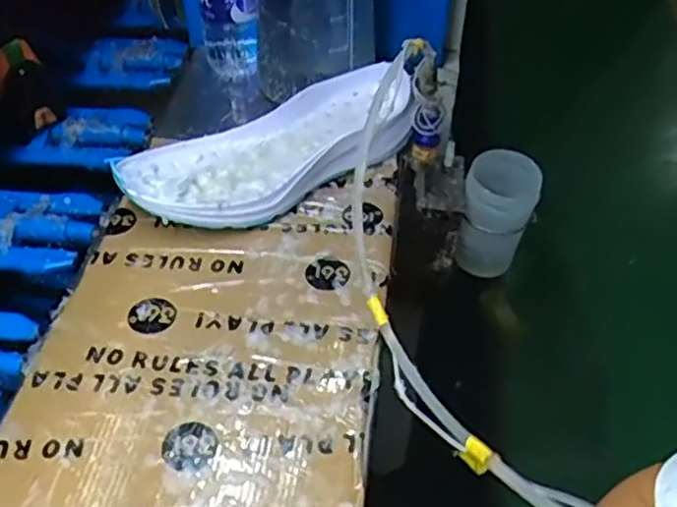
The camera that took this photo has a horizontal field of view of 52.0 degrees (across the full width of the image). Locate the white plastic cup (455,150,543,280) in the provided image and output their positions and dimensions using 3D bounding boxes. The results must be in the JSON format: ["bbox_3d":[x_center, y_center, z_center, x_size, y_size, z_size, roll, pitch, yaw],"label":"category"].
[{"bbox_3d":[0.170,-0.042,0.736,0.069,0.126,0.071,1,49,-2],"label":"white plastic cup"}]

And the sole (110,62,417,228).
[{"bbox_3d":[-0.050,-0.085,0.586,0.262,0.052,0.115,-26,52,-23],"label":"sole"}]

